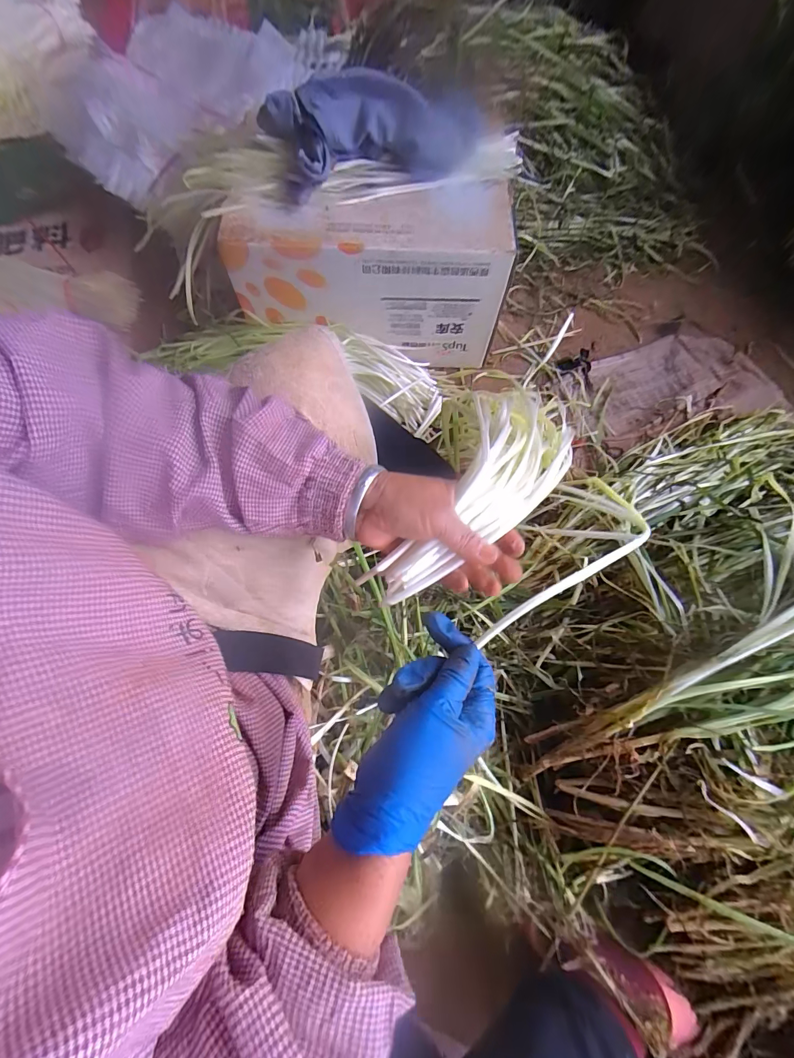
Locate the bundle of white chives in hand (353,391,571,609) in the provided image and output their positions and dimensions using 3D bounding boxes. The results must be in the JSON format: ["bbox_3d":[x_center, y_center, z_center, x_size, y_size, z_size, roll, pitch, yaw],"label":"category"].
[{"bbox_3d":[0.069,-0.036,0.308,0.084,0.035,0.234,38,69,10],"label":"bundle of white chives in hand"}]

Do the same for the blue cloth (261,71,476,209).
[{"bbox_3d":[-0.042,-0.601,0.565,0.286,0.094,0.178,-19,73,-9],"label":"blue cloth"}]

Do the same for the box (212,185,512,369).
[{"bbox_3d":[-0.045,-0.426,0.664,0.418,0.213,0.144,-3,71,-2],"label":"box"}]

